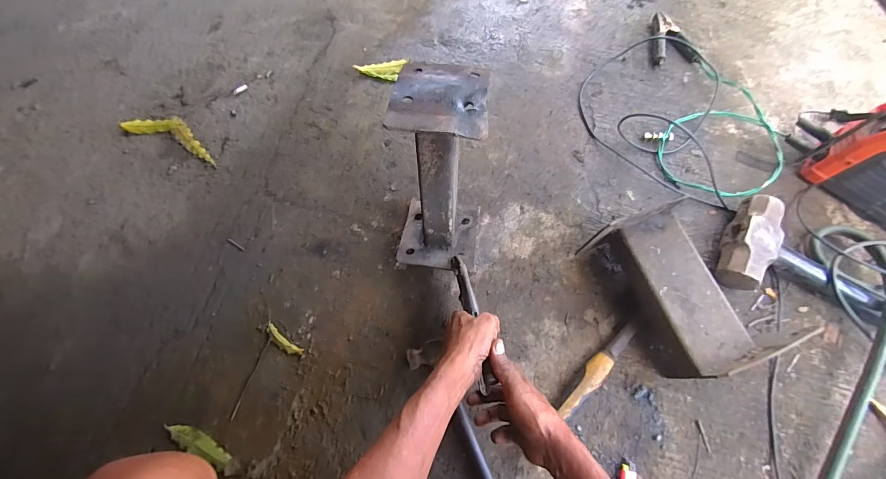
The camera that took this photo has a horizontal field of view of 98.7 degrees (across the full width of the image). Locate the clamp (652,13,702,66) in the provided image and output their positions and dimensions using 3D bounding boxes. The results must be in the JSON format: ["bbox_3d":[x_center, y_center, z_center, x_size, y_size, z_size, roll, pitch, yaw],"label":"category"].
[{"bbox_3d":[0.503,-0.435,0.830,0.092,0.027,0.127,5,71,1],"label":"clamp"}]

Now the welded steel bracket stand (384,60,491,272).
[{"bbox_3d":[-0.004,-0.102,0.586,0.130,0.272,0.154,-1,39,-1],"label":"welded steel bracket stand"}]

